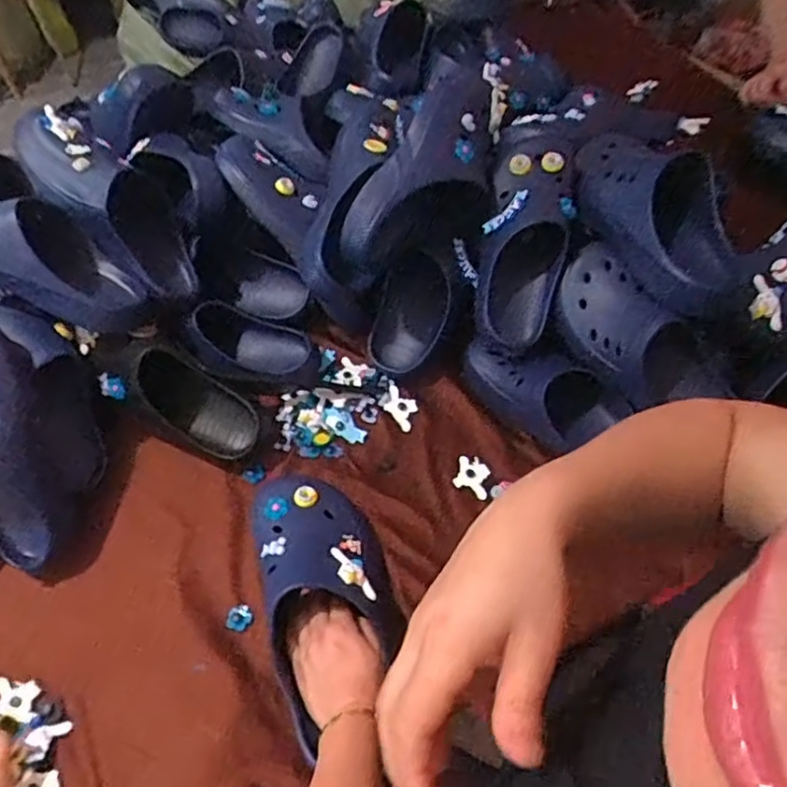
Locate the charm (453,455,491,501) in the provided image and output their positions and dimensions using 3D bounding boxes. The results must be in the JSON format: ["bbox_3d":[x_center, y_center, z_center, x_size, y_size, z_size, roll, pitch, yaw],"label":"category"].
[{"bbox_3d":[0.094,0.098,0.770,0.042,0.006,0.047,13,56,14],"label":"charm"}]

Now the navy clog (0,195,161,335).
[{"bbox_3d":[-0.412,-0.167,0.721,0.296,0.091,0.114,21,52,-19],"label":"navy clog"}]

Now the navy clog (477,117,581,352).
[{"bbox_3d":[0.163,-0.195,0.785,0.097,0.083,0.265,8,94,11],"label":"navy clog"}]

